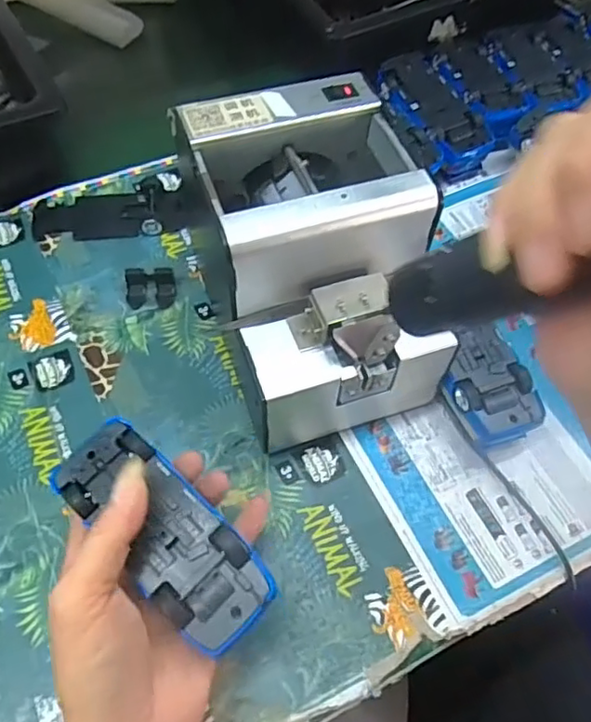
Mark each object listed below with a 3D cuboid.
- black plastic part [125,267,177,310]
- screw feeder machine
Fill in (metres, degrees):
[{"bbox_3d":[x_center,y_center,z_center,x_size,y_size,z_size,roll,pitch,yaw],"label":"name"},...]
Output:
[{"bbox_3d":[-0.112,-0.056,0.460,0.037,0.014,0.027,-6,58,-6],"label":"black plastic part"},{"bbox_3d":[0.014,-0.060,0.392,0.124,0.149,0.168,-16,60,-12],"label":"screw feeder machine"}]

